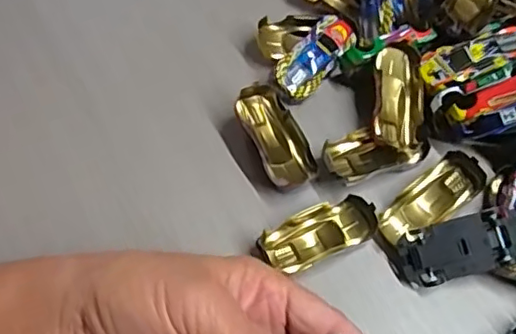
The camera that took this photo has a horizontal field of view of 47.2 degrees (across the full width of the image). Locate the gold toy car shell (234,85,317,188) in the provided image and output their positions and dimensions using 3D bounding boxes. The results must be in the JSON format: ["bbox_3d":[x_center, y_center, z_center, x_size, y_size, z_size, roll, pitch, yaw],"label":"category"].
[{"bbox_3d":[0.010,-0.017,0.339,0.031,0.022,0.060,-25,68,-12],"label":"gold toy car shell"}]

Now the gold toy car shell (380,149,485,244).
[{"bbox_3d":[0.095,0.019,0.327,0.060,0.021,0.026,-33,69,-15],"label":"gold toy car shell"}]

